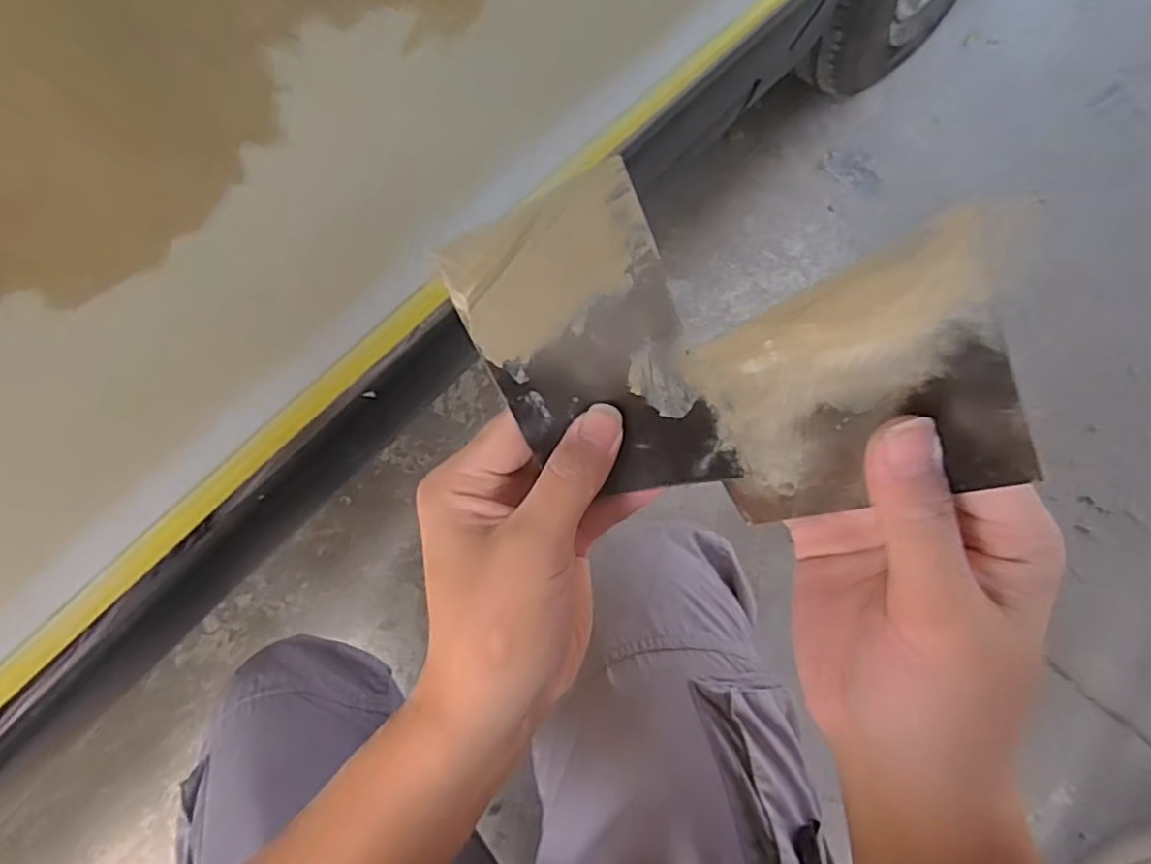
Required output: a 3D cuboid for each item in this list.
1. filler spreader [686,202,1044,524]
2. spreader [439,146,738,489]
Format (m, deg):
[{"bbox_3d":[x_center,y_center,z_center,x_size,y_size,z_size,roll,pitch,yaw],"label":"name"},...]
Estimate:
[{"bbox_3d":[0.084,-0.009,0.209,0.004,0.129,0.073,-34,94,-28],"label":"filler spreader"},{"bbox_3d":[0.007,-0.027,0.247,0.072,0.008,0.119,-24,108,3],"label":"spreader"}]

